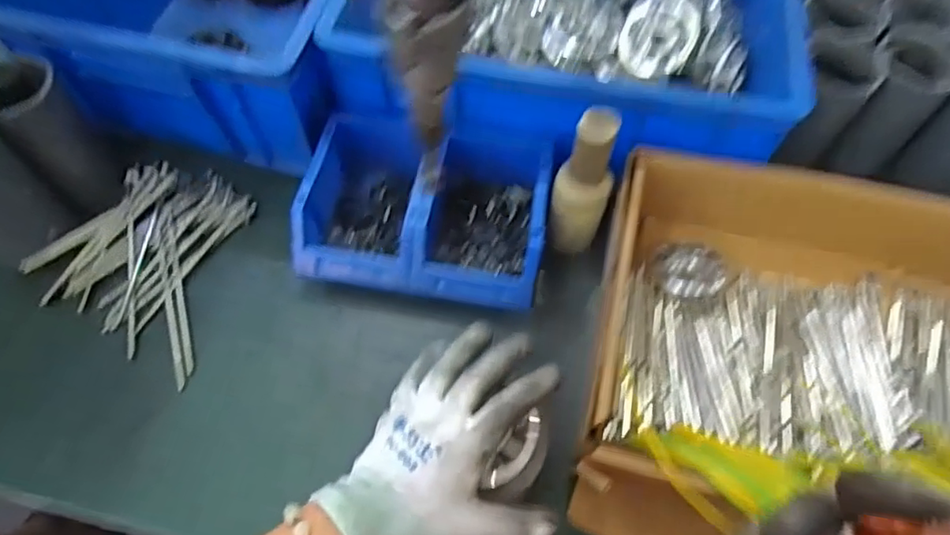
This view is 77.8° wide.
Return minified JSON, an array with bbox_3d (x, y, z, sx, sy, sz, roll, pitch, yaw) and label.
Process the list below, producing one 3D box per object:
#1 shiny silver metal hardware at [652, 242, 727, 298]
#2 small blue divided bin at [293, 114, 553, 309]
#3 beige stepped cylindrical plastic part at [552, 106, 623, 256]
[{"bbox_3d":[0.189,0.001,0.519,0.060,0.008,0.051,8,60,3],"label":"shiny silver metal hardware"},{"bbox_3d":[-0.042,-0.056,0.553,0.211,0.083,0.173,8,60,3],"label":"small blue divided bin"},{"bbox_3d":[0.091,-0.065,0.498,0.046,0.156,0.038,17,61,8],"label":"beige stepped cylindrical plastic part"}]

